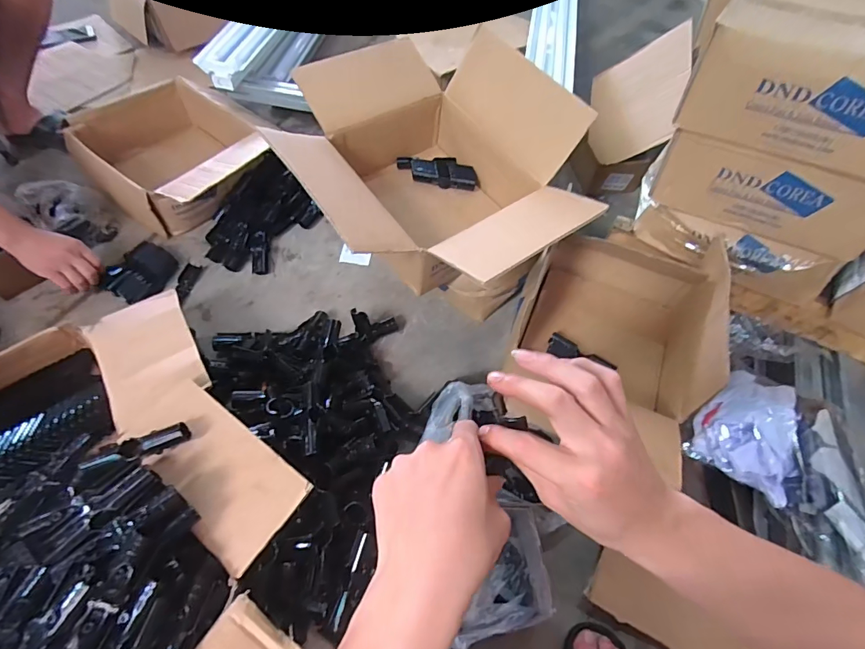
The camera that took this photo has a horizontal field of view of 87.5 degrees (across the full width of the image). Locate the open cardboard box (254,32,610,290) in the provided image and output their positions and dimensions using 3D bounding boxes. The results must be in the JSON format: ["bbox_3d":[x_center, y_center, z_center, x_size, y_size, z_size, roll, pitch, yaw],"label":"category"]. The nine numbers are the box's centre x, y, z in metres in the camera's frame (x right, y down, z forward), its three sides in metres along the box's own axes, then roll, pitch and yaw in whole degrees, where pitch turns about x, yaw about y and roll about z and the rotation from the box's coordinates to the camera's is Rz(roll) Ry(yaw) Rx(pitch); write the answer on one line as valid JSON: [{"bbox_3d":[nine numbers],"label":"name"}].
[{"bbox_3d":[-0.008,-0.254,0.800,0.445,0.241,0.508,-32,65,-22],"label":"open cardboard box"}]

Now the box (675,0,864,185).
[{"bbox_3d":[0.551,-0.356,0.618,0.305,0.156,0.274,33,60,16],"label":"box"}]

